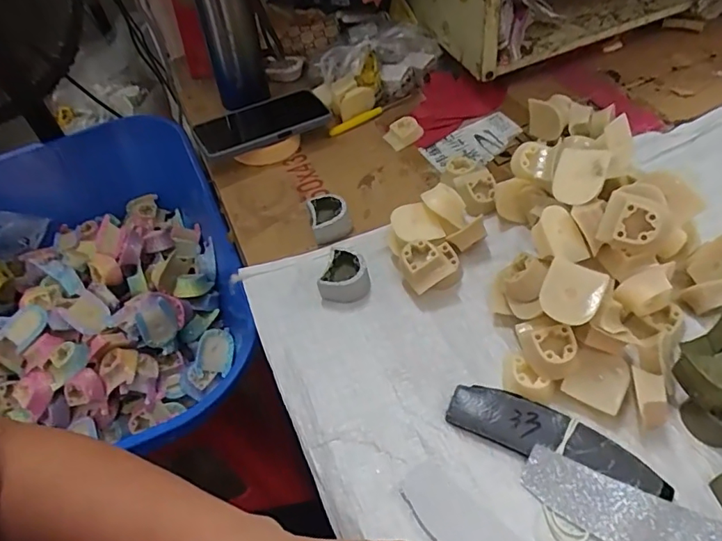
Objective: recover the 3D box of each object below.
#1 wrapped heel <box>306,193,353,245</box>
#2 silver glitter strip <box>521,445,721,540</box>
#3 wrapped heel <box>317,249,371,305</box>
[{"bbox_3d":[-0.033,-0.057,0.544,0.040,0.034,0.044,-14,50,-5],"label":"wrapped heel"},{"bbox_3d":[0.183,0.166,0.344,0.144,0.013,0.043,18,55,20],"label":"silver glitter strip"},{"bbox_3d":[-0.014,0.004,0.496,0.045,0.033,0.046,3,51,9],"label":"wrapped heel"}]

